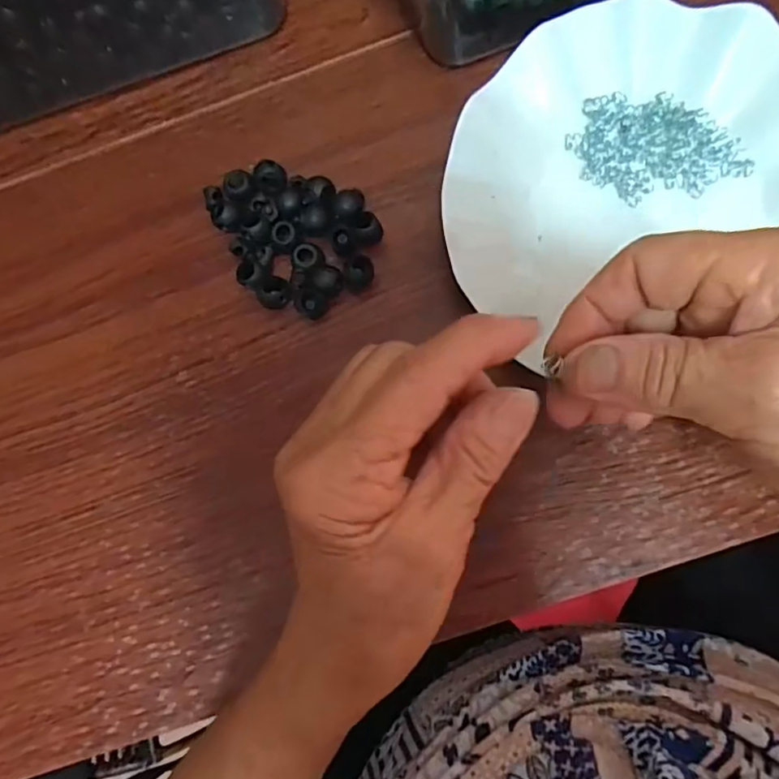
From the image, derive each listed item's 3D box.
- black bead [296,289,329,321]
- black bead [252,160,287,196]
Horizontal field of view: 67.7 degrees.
[{"bbox_3d":[-0.037,-0.041,0.278,0.014,0.010,0.013,-1,82,4],"label":"black bead"},{"bbox_3d":[-0.059,-0.104,0.291,0.015,0.015,0.015,-1,82,4],"label":"black bead"}]

